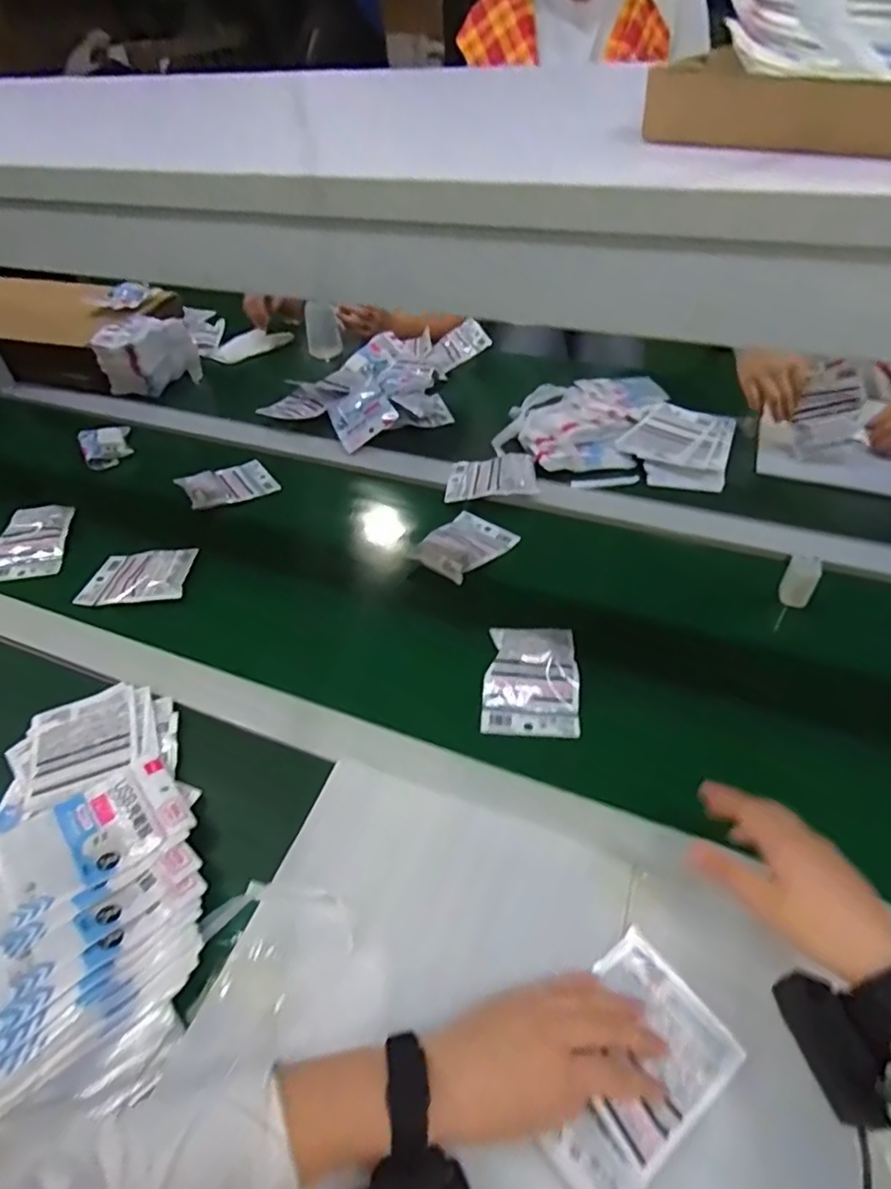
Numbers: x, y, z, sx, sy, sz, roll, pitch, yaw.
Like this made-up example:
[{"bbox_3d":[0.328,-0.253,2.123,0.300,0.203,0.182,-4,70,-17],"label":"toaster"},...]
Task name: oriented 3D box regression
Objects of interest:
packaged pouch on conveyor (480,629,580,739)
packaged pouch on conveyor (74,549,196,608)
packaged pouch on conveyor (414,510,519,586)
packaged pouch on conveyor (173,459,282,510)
[{"bbox_3d":[0.091,0.091,0.643,0.096,0.014,0.119,3,64,3],"label":"packaged pouch on conveyor"},{"bbox_3d":[-0.397,-0.025,0.787,0.129,0.028,0.097,-5,43,2],"label":"packaged pouch on conveyor"},{"bbox_3d":[0.024,-0.071,0.800,0.090,0.035,0.132,27,53,31],"label":"packaged pouch on conveyor"},{"bbox_3d":[-0.329,-0.168,0.923,0.133,0.016,0.079,-19,60,-34],"label":"packaged pouch on conveyor"}]

